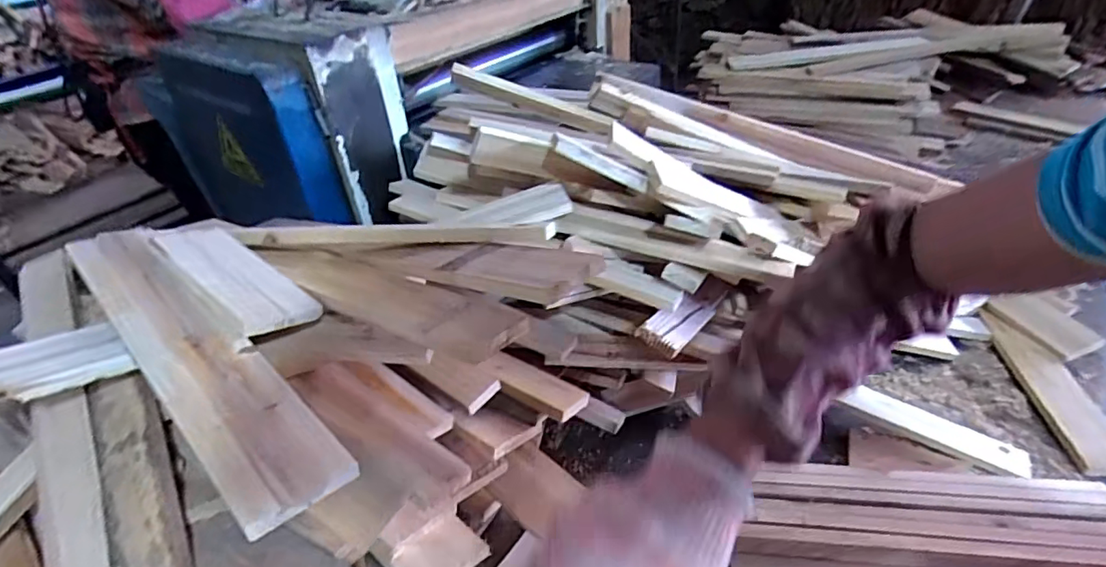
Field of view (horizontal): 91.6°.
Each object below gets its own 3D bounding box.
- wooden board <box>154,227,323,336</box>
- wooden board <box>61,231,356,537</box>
[{"bbox_3d":[-0.299,-0.009,0.501,0.185,0.012,0.068,30,28,28],"label":"wooden board"},{"bbox_3d":[-0.296,0.044,0.430,0.391,0.013,0.068,31,44,30],"label":"wooden board"}]

